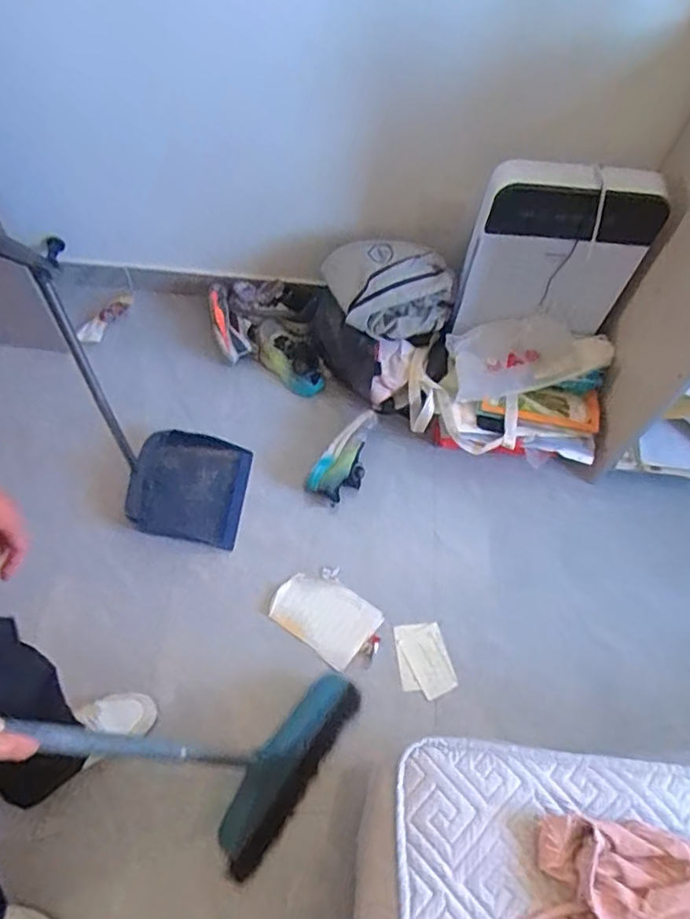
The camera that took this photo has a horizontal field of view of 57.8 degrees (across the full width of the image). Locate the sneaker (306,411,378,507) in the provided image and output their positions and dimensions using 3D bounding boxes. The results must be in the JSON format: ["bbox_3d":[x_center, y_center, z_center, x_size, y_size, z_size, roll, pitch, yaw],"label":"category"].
[{"bbox_3d":[0.010,-0.007,1.400,0.096,0.076,0.222,31,66,13],"label":"sneaker"}]

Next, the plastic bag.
[{"bbox_3d":[0.402,-0.231,1.379,0.332,0.064,0.163,-10,89,13],"label":"plastic bag"}]

